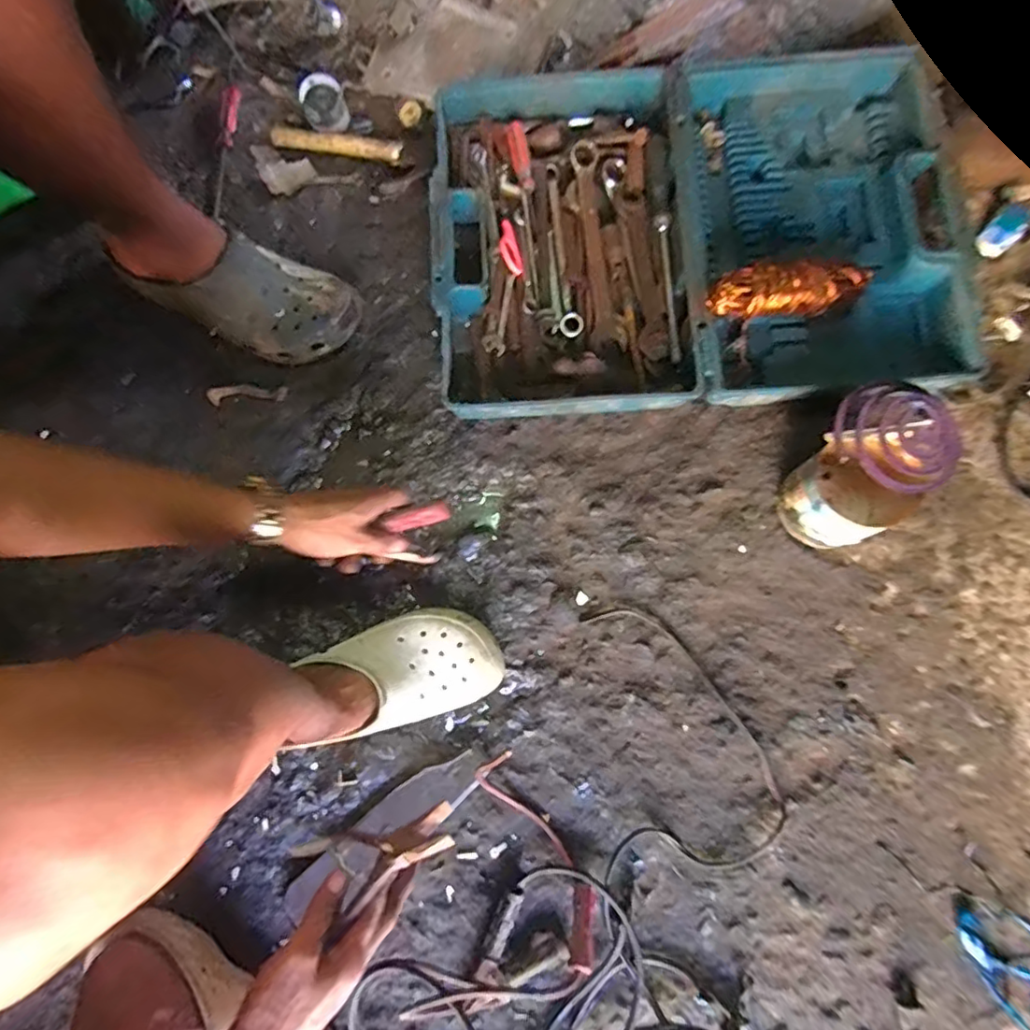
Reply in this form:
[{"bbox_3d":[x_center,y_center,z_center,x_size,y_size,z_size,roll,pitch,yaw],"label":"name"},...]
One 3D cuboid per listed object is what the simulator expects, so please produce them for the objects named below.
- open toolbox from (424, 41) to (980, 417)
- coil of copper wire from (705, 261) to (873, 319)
[{"bbox_3d":[0.204,-0.337,0.701,0.598,0.086,0.432,-3,80,1],"label":"open toolbox"},{"bbox_3d":[0.299,-0.249,0.639,0.175,0.042,0.055,-2,79,0],"label":"coil of copper wire"}]

